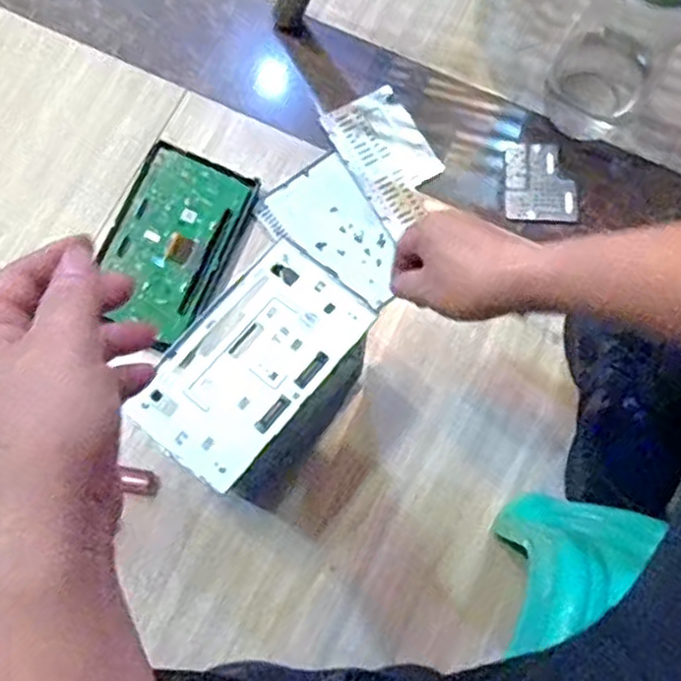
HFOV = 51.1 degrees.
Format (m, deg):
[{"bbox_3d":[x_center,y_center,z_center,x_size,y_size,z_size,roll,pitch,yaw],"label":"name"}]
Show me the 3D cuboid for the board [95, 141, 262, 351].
[{"bbox_3d":[-0.180,-0.105,0.762,0.124,0.016,0.194,23,77,-10],"label":"board"}]

